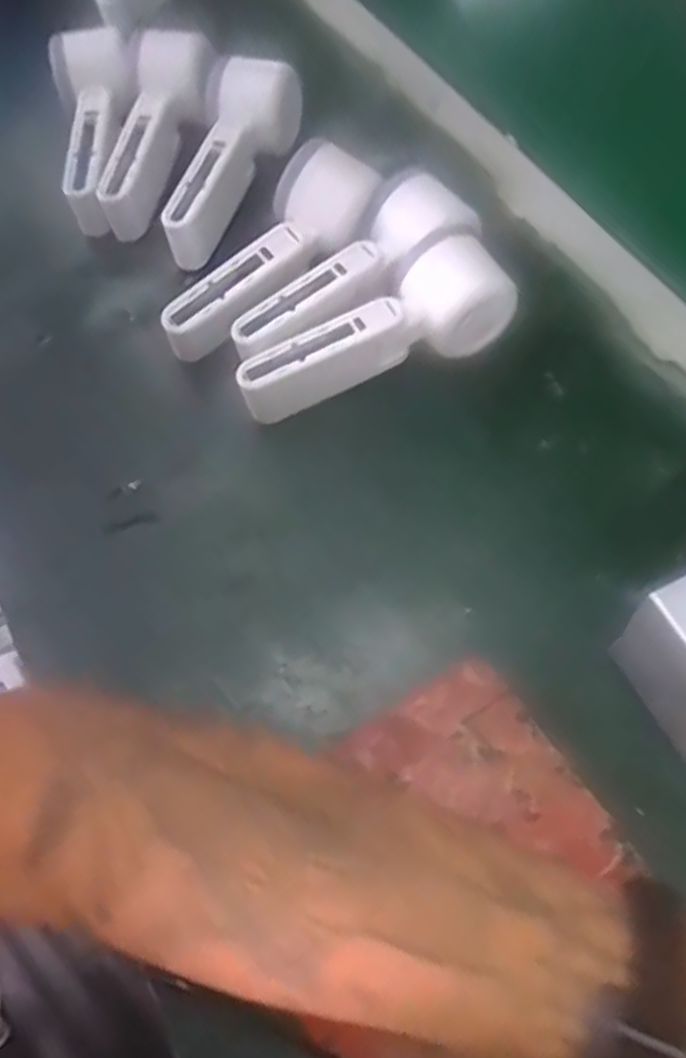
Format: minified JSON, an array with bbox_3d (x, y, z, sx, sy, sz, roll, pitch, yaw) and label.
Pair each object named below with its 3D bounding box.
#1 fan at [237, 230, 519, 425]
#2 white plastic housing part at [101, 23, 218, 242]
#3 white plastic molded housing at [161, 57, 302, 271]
[{"bbox_3d":[0.021,-0.110,0.444,0.170,0.051,0.058,-31,68,-10],"label":"fan"},{"bbox_3d":[-0.130,-0.271,0.525,0.052,0.034,0.150,16,79,7],"label":"white plastic housing part"},{"bbox_3d":[-0.078,-0.243,0.506,0.046,0.048,0.155,24,81,11],"label":"white plastic molded housing"}]

